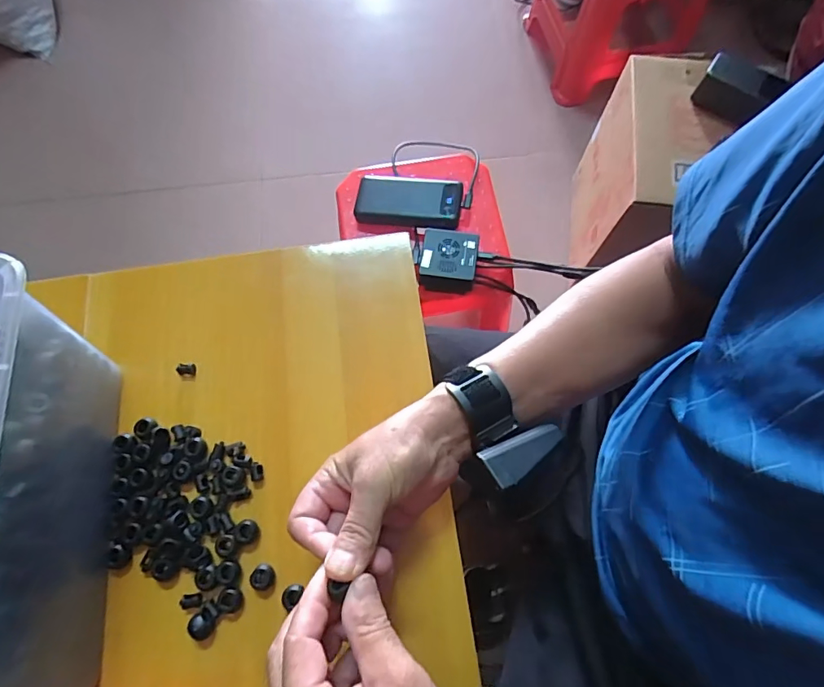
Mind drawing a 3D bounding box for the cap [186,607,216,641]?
[{"bbox_3d":[-0.152,0.204,0.345,0.016,0.014,0.017,0,71,1],"label":"cap"}]

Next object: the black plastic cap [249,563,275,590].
[{"bbox_3d":[-0.111,0.174,0.355,0.017,0.009,0.016,0,71,1],"label":"black plastic cap"}]

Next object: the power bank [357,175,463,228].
[{"bbox_3d":[-0.005,-0.214,0.714,0.155,0.033,0.075,9,72,4],"label":"power bank"}]

